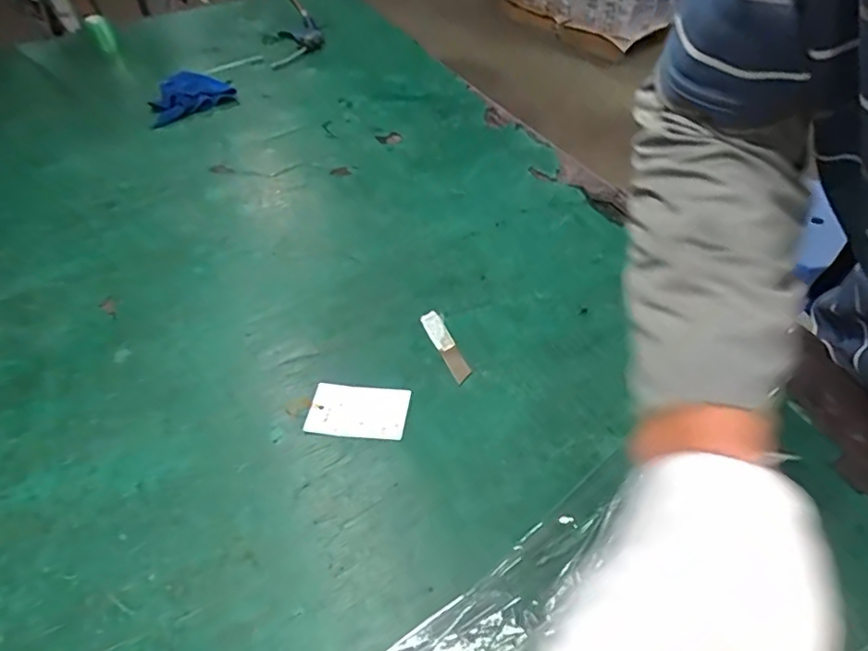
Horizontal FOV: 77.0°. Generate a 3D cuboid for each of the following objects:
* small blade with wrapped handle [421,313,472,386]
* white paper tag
[{"bbox_3d":[0.012,0.019,0.564,0.020,0.010,0.098,-19,47,-16],"label":"small blade with wrapped handle"},{"bbox_3d":[-0.071,0.079,0.515,0.092,0.004,0.056,3,46,6],"label":"white paper tag"}]

